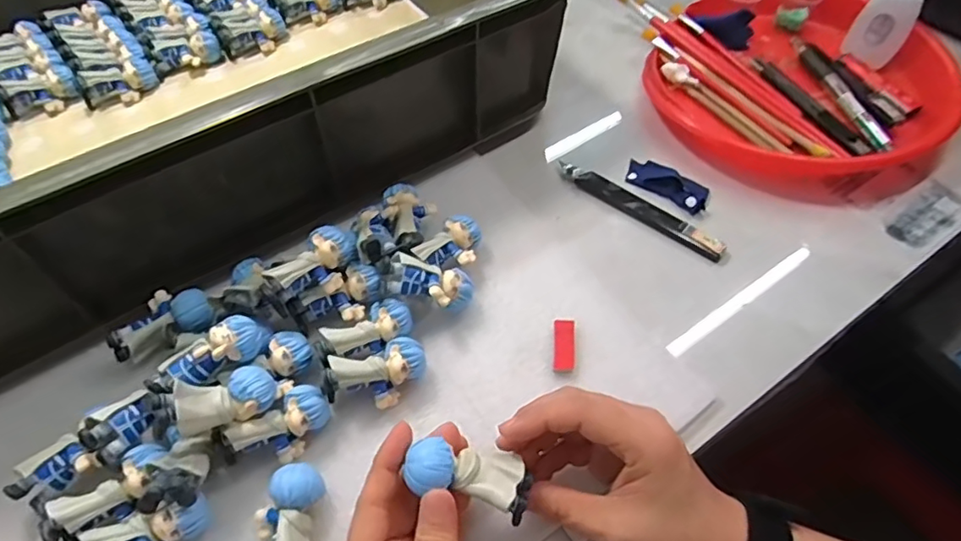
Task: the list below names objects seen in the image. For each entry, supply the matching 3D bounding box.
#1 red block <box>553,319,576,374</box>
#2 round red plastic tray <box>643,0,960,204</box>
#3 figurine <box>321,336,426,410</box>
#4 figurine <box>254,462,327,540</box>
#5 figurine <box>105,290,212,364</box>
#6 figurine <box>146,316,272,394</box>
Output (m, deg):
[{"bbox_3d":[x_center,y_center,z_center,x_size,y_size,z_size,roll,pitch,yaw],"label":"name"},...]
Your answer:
[{"bbox_3d":[0.054,0.048,0.364,0.014,0.004,0.036,2,56,3],"label":"red block"},{"bbox_3d":[0.276,-0.171,0.491,0.230,0.038,0.246,1,58,-2],"label":"round red plastic tray"},{"bbox_3d":[-0.063,0.065,0.342,0.061,0.030,0.031,-14,57,-8],"label":"figurine"},{"bbox_3d":[-0.102,0.135,0.298,0.033,0.029,0.062,1,56,2],"label":"figurine"},{"bbox_3d":[-0.204,0.036,0.366,0.042,0.022,0.059,36,64,23],"label":"figurine"},{"bbox_3d":[-0.154,0.050,0.326,0.066,0.028,0.022,-37,62,-21],"label":"figurine"}]

